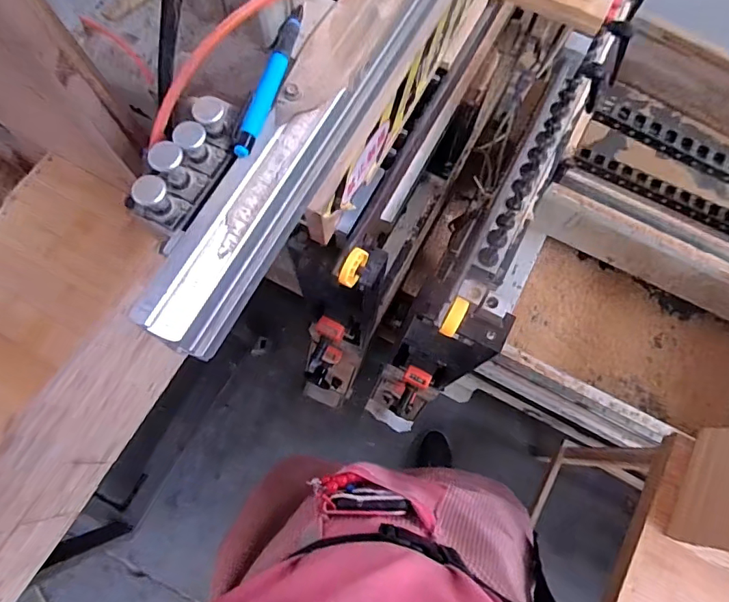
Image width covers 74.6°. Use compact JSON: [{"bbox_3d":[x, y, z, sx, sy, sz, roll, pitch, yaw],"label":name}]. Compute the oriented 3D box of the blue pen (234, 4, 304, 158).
[{"bbox_3d":[-0.064,-0.154,0.327,0.014,0.011,0.128,13,74,3],"label":"blue pen"}]

